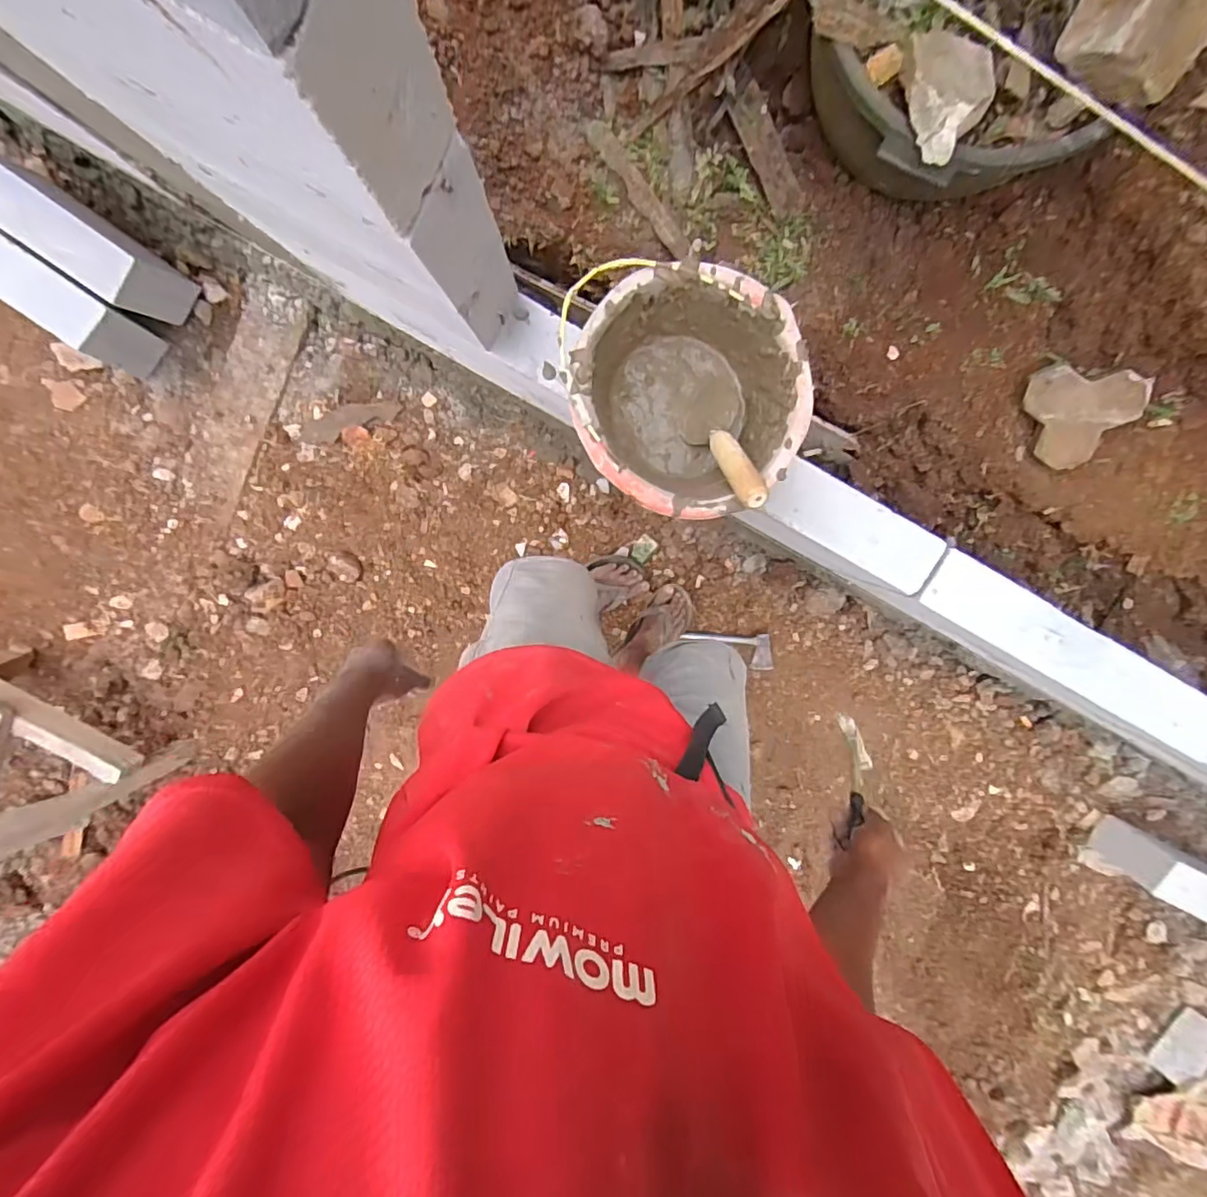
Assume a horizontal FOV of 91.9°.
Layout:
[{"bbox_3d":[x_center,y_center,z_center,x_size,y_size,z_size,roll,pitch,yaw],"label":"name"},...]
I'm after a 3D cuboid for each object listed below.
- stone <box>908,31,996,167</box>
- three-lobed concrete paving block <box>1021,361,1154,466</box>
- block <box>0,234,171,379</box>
[{"bbox_3d":[0.450,-0.665,0.764,0.110,0.054,0.161,3,100,0],"label":"stone"},{"bbox_3d":[0.904,-0.363,1.090,0.190,0.170,0.082,54,47,-20],"label":"three-lobed concrete paving block"},{"bbox_3d":[-1.114,-0.612,1.142,0.360,0.187,0.124,35,99,-5],"label":"block"}]

